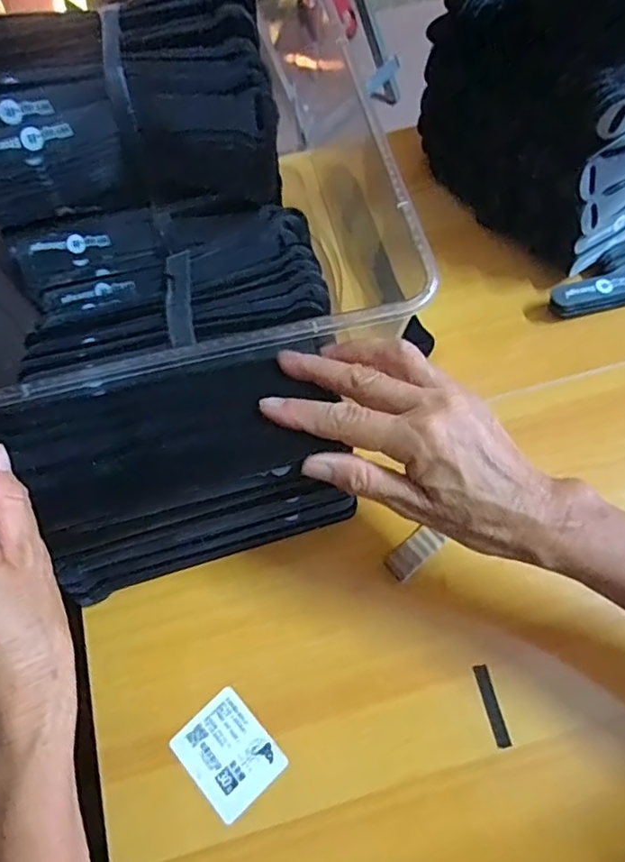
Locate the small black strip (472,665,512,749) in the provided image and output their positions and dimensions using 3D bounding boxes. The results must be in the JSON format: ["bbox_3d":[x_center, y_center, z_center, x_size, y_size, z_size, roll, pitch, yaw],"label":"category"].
[{"bbox_3d":[0.112,0.170,0.366,0.009,0.004,0.047,-13,66,-3],"label":"small black strip"}]

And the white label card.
[{"bbox_3d":[-0.052,0.199,0.364,0.050,0.004,0.060,-40,71,-14],"label":"white label card"}]

